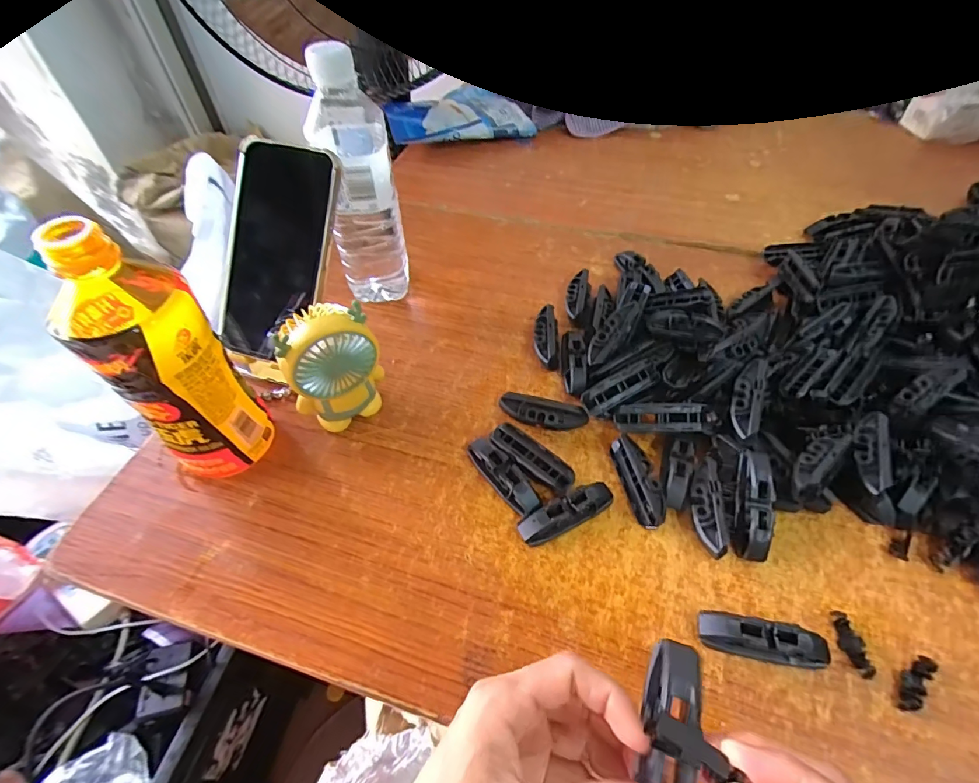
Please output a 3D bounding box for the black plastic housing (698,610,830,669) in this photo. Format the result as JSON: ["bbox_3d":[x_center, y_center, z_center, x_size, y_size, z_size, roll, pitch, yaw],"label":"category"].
[{"bbox_3d":[0.164,0.150,0.277,0.073,0.018,0.022,8,52,7],"label":"black plastic housing"}]

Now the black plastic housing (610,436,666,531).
[{"bbox_3d":[0.112,0.064,0.344,0.023,0.021,0.070,-7,52,-4],"label":"black plastic housing"}]

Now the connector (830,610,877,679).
[{"bbox_3d":[0.220,0.152,0.282,0.013,0.006,0.036,-6,52,-4],"label":"connector"}]

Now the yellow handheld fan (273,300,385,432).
[{"bbox_3d":[-0.118,-0.015,0.355,0.065,0.110,0.034,-31,57,-21],"label":"yellow handheld fan"}]

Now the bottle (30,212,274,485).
[{"bbox_3d":[-0.213,-0.019,0.309,0.079,0.186,0.065,36,60,26],"label":"bottle"}]

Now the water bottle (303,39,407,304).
[{"bbox_3d":[-0.111,-0.166,0.405,0.061,0.214,0.052,-14,53,-10],"label":"water bottle"}]

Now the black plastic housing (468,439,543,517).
[{"bbox_3d":[0.009,0.063,0.348,0.019,0.020,0.071,-34,58,-23],"label":"black plastic housing"}]

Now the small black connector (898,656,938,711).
[{"bbox_3d":[0.247,0.166,0.267,0.039,0.009,0.012,-31,57,-21],"label":"small black connector"}]

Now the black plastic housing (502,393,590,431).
[{"bbox_3d":[0.044,0.020,0.380,0.070,0.023,0.020,12,53,11],"label":"black plastic housing"}]

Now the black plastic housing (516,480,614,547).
[{"bbox_3d":[0.055,0.085,0.330,0.074,0.019,0.020,-21,54,-14],"label":"black plastic housing"}]

